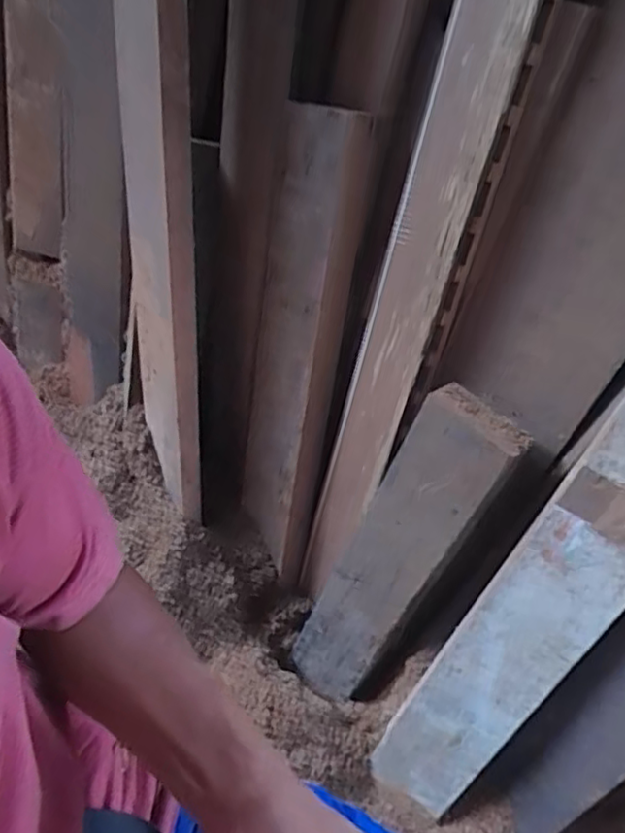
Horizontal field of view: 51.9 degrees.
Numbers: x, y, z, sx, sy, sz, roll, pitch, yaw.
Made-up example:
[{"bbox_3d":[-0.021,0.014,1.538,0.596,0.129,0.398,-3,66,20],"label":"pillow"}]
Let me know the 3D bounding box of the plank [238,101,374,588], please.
[{"bbox_3d":[-0.029,-0.070,0.960,0.139,0.711,0.047,18,31,15],"label":"plank"}]

